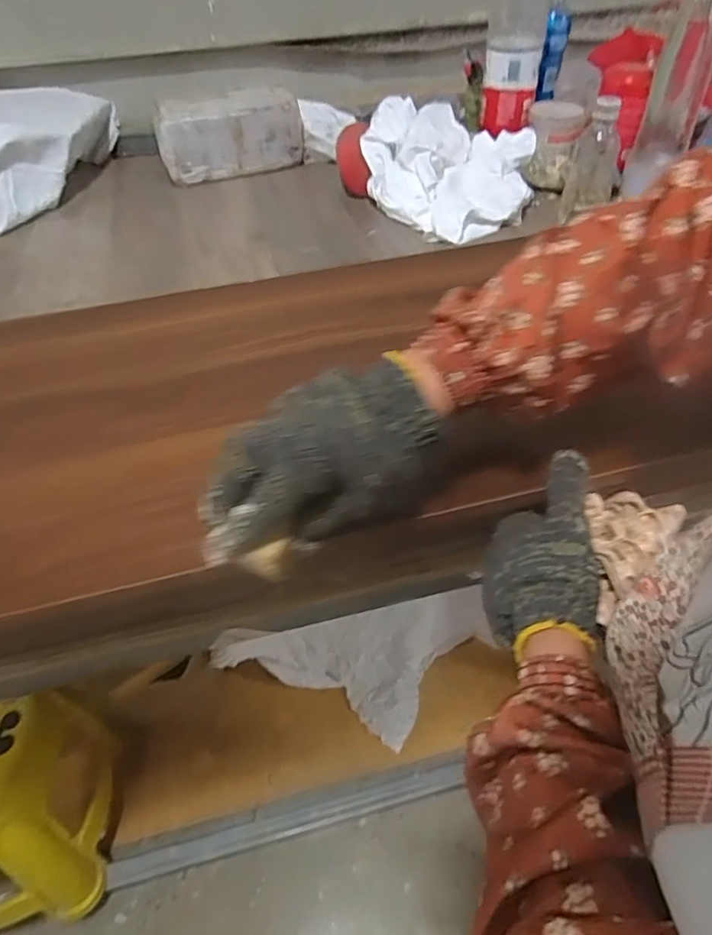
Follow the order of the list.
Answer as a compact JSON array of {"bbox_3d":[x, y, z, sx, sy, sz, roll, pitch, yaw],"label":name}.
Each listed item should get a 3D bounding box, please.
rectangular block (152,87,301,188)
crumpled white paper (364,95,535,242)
[{"bbox_3d":[-0.216,-0.560,0.975,0.239,0.115,0.090,-18,49,-12],"label":"rectangular block"},{"bbox_3d":[0.130,-0.453,0.852,0.274,0.056,0.234,27,73,9],"label":"crumpled white paper"}]

